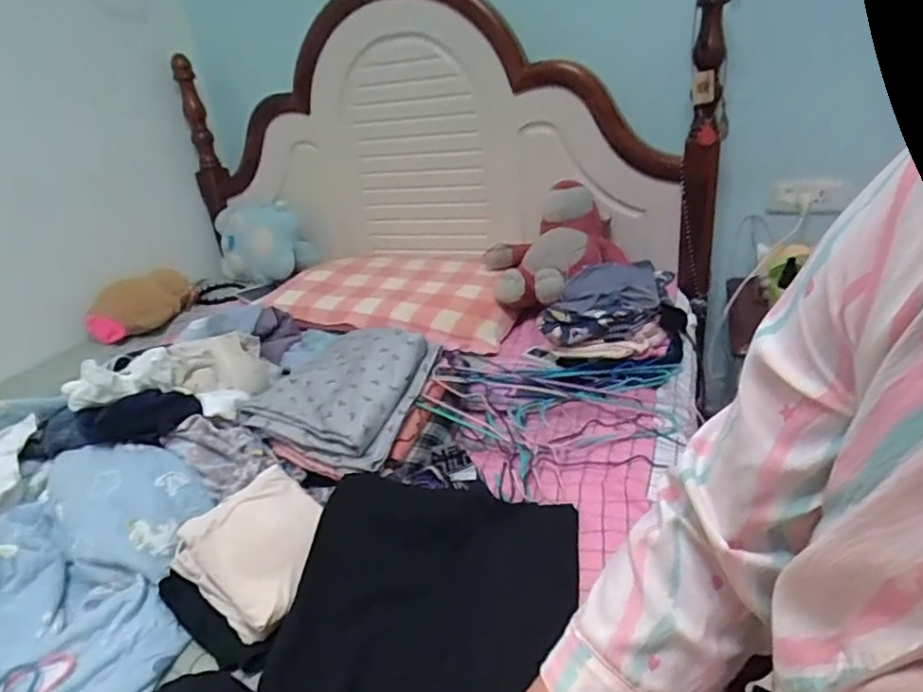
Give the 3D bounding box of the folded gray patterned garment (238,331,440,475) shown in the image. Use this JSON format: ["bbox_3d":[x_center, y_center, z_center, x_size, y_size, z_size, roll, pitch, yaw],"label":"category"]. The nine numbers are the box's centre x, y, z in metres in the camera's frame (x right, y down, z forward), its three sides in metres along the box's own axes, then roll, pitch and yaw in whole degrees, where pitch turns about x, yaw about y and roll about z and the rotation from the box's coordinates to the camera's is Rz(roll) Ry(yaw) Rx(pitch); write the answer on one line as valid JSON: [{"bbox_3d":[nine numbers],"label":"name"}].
[{"bbox_3d":[-0.188,0.060,0.919,0.236,0.049,0.265,14,52,18],"label":"folded gray patterned garment"}]

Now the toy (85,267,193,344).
[{"bbox_3d":[-0.861,-0.131,1.550,0.098,0.133,0.312,2,27,16],"label":"toy"}]

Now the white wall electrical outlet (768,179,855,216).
[{"bbox_3d":[0.797,-0.342,1.306,0.162,0.075,0.027,4,27,20],"label":"white wall electrical outlet"}]

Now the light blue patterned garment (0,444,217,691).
[{"bbox_3d":[-0.501,0.289,0.652,0.342,0.113,0.419,-9,26,-6],"label":"light blue patterned garment"}]

